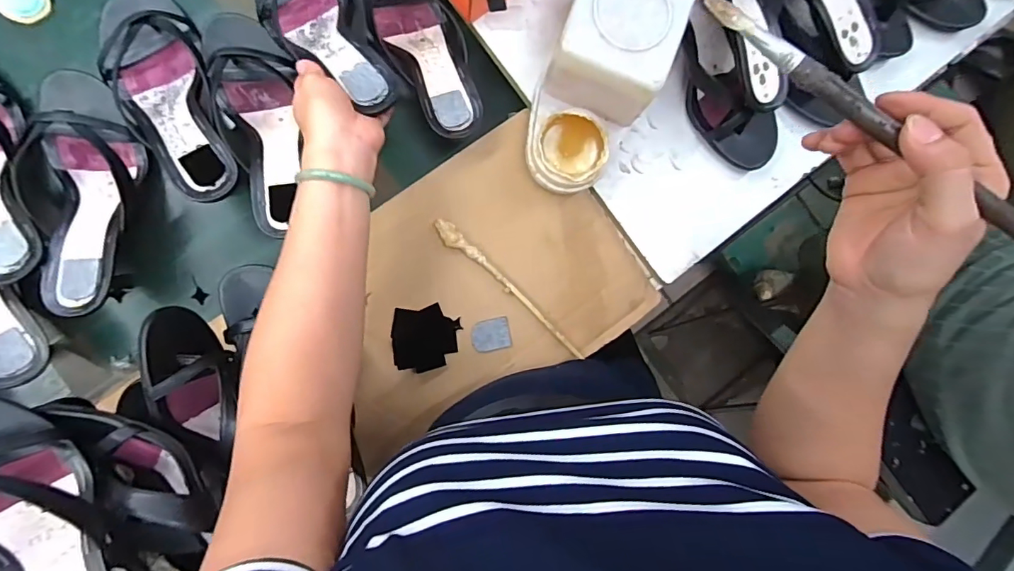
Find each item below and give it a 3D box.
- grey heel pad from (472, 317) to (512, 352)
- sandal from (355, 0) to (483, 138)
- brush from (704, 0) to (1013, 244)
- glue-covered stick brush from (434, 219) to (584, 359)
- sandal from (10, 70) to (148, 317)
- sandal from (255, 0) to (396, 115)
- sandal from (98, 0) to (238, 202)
[{"bbox_3d":[-0.016,0.051,0.489,0.039,0.004,0.032,-10,89,-7],"label":"grey heel pad"},{"bbox_3d":[-0.089,-0.253,0.481,0.085,0.060,0.234,-26,76,-7],"label":"sandal"},{"bbox_3d":[0.219,-0.070,0.255,0.273,0.015,0.010,39,84,4],"label":"brush"},{"bbox_3d":[0.002,0.006,0.485,0.199,0.013,0.017,44,84,-3],"label":"glue-covered stick brush"},{"bbox_3d":[-0.388,-0.092,0.442,0.094,0.052,0.244,-12,75,-7],"label":"sandal"},{"bbox_3d":[-0.179,-0.250,0.459,0.090,0.042,0.231,-31,72,-7],"label":"sandal"},{"bbox_3d":[-0.320,-0.183,0.449,0.090,0.042,0.241,-27,78,-7],"label":"sandal"}]

